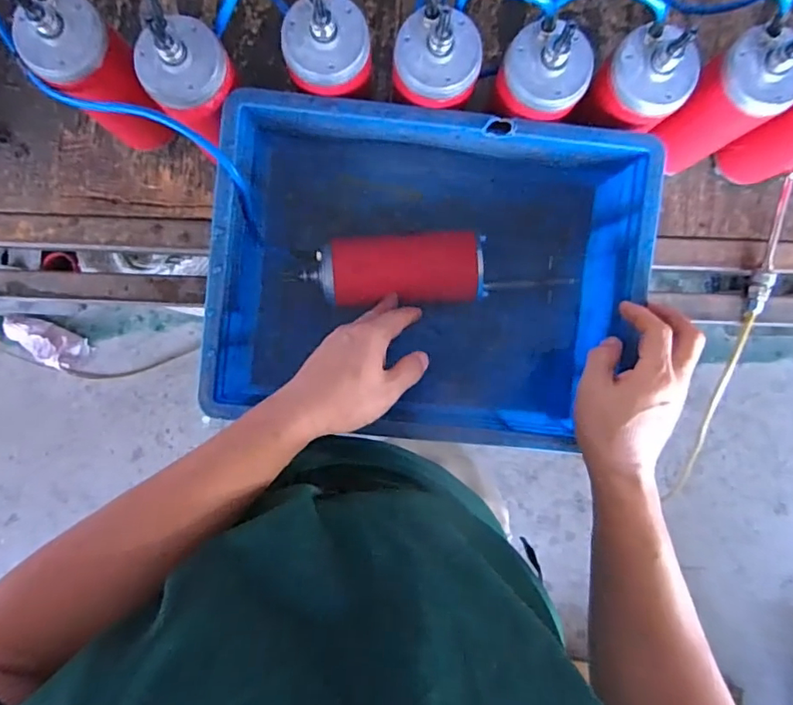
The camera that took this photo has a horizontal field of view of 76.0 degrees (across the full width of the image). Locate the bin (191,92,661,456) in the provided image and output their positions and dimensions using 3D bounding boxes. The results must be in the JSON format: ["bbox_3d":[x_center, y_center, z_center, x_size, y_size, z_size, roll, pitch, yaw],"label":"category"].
[{"bbox_3d":[0.028,-0.070,0.524,0.391,0.128,0.296,6,93,-2],"label":"bin"}]

